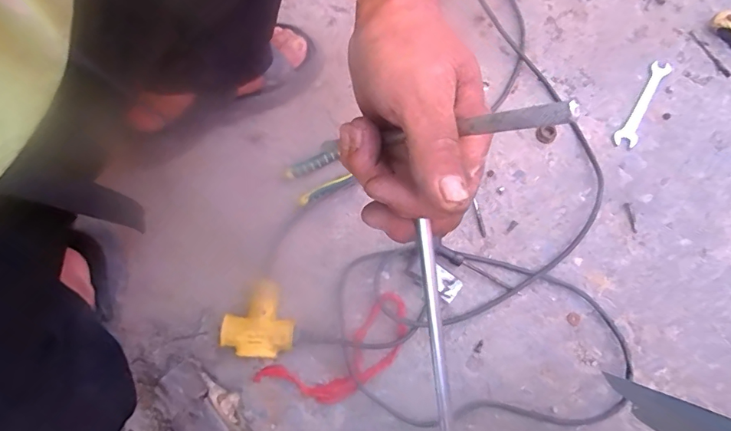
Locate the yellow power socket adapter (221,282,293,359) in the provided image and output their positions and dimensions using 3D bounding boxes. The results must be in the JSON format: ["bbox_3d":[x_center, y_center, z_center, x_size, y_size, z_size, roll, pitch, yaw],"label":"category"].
[{"bbox_3d":[-0.124,0.123,0.535,0.077,0.043,0.083,0,78,-1],"label":"yellow power socket adapter"}]

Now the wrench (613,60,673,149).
[{"bbox_3d":[0.379,-0.152,0.617,0.027,0.010,0.139,31,79,7],"label":"wrench"}]

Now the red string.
[{"bbox_3d":[-0.029,0.170,0.534,0.193,0.023,0.075,-31,79,-7],"label":"red string"}]

